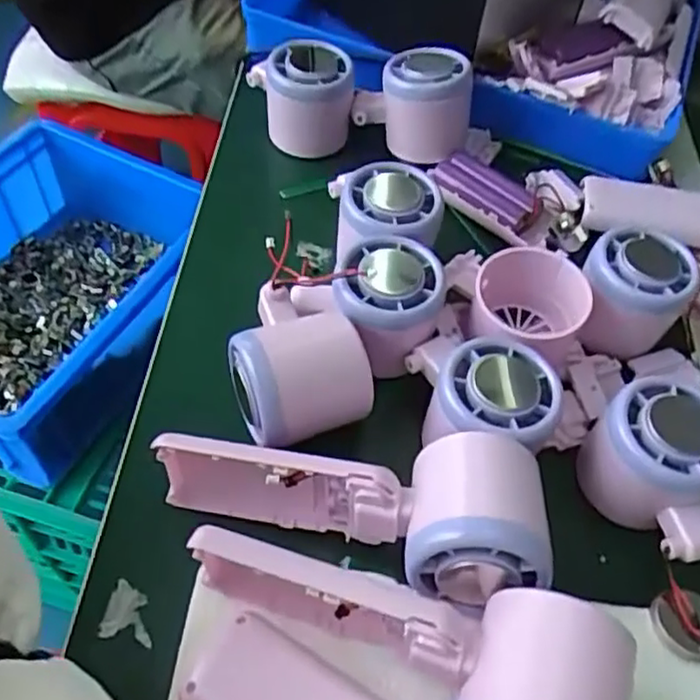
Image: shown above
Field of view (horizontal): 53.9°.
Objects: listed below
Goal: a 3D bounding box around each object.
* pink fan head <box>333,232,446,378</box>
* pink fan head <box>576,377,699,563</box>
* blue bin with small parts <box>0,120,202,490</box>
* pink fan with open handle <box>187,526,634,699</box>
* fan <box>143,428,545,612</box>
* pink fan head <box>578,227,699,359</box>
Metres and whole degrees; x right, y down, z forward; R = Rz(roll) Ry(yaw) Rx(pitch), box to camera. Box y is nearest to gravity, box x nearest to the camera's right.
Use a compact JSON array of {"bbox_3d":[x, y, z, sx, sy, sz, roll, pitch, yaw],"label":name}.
[{"bbox_3d":[0.020,-0.026,0.345,0.050,0.050,0.052,12,54,2],"label":"pink fan head"},{"bbox_3d":[0.145,0.055,0.312,0.054,0.046,0.074,-21,60,-20],"label":"pink fan head"},{"bbox_3d":[-0.324,-0.060,0.727,0.269,0.125,0.334,21,55,9],"label":"blue bin with small parts"},{"bbox_3d":[0.015,0.104,0.252,0.160,0.056,0.058,12,52,21],"label":"pink fan with open handle"},{"bbox_3d":[-0.001,0.066,0.293,0.161,0.063,0.059,2,52,14],"label":"fan"},{"bbox_3d":[0.154,-0.031,0.375,0.053,0.050,0.049,3,54,-4],"label":"pink fan head"}]

